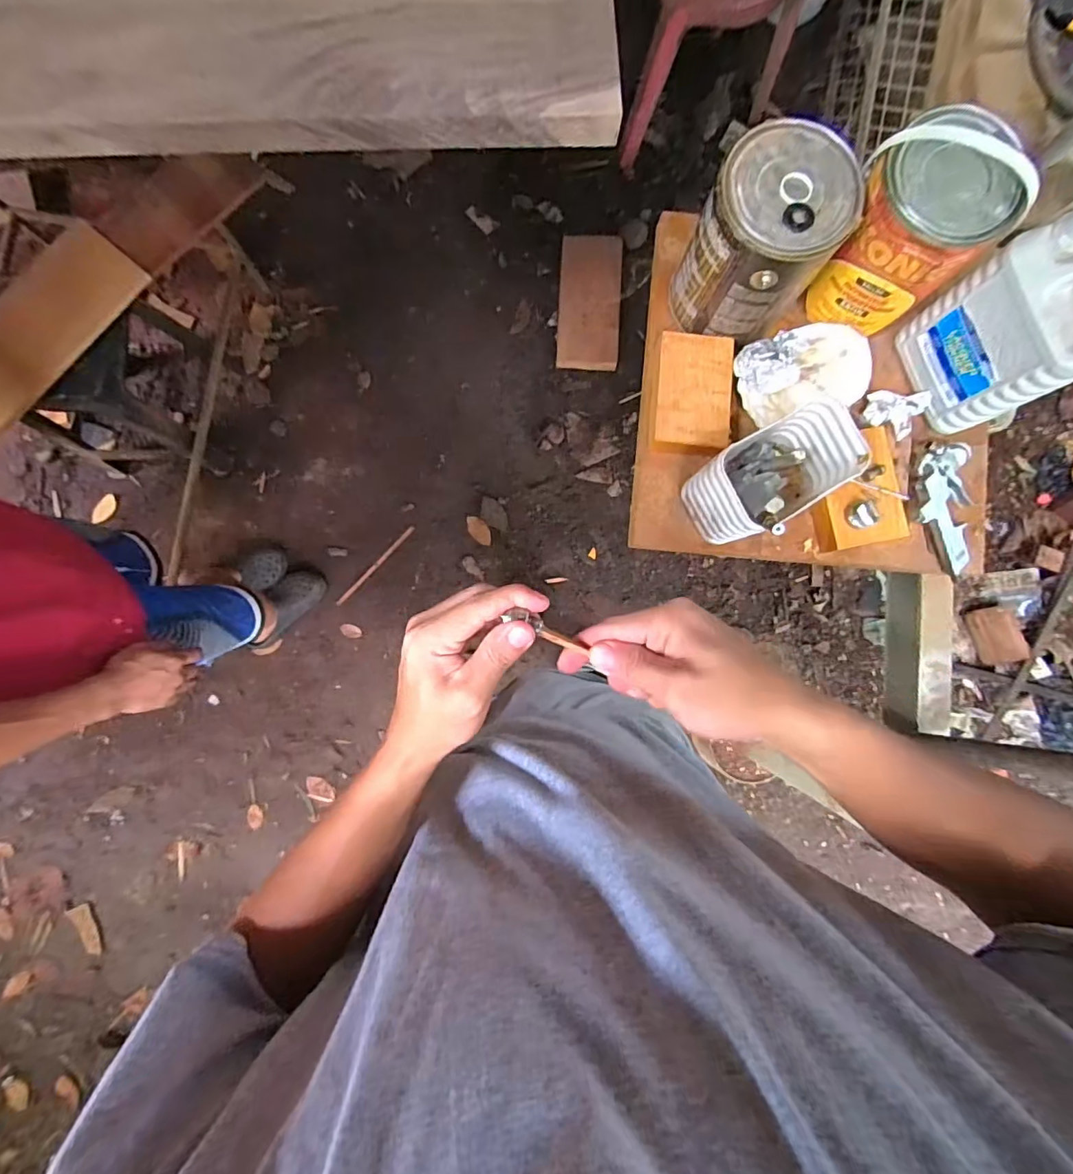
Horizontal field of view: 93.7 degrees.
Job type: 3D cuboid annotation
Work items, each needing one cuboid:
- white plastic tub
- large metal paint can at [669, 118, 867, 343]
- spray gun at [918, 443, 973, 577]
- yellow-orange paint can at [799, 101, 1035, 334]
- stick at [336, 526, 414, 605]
[{"bbox_3d":[0.302,-0.142,0.650,0.177,0.145,0.112,-30,88,-4],"label":"white plastic tub"},{"bbox_3d":[0.285,-0.440,0.646,0.153,0.174,0.163,0,86,-2],"label":"large metal paint can"},{"bbox_3d":[0.576,-0.112,0.711,0.079,0.028,0.178,3,86,-2],"label":"spray gun"},{"bbox_3d":[0.468,-0.453,0.642,0.154,0.173,0.162,0,86,-2],"label":"yellow-orange paint can"},{"bbox_3d":[-0.471,-0.063,1.471,0.018,0.010,0.308,44,86,1],"label":"stick"}]

